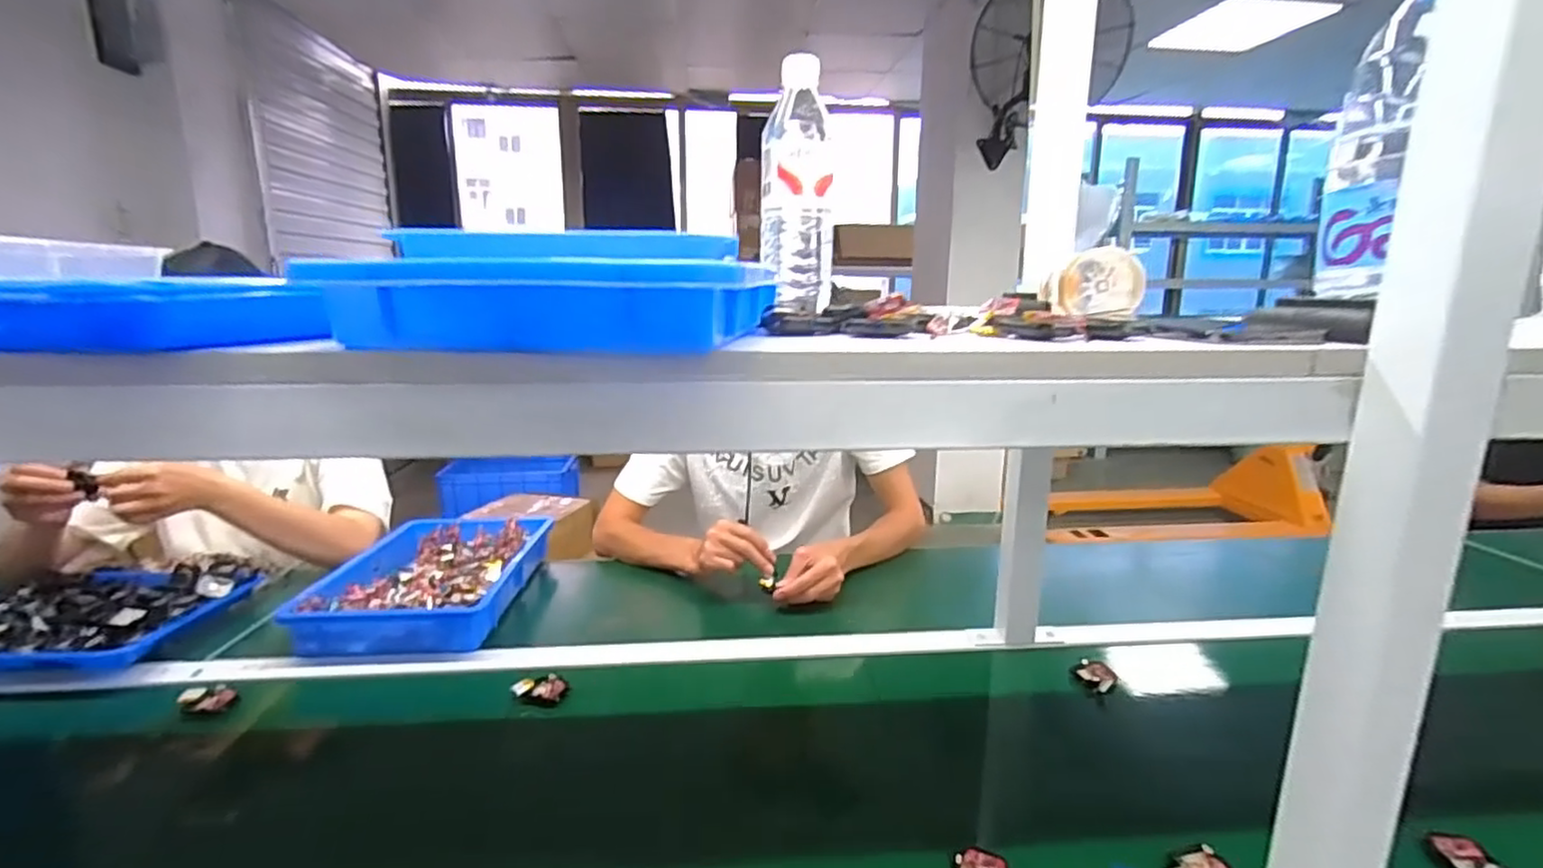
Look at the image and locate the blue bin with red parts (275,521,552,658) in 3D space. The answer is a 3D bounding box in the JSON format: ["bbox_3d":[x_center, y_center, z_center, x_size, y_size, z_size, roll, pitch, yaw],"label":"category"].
[{"bbox_3d":[-0.492,0.211,0.997,0.248,0.059,0.363,0,14,-2],"label":"blue bin with red parts"}]

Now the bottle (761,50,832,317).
[{"bbox_3d":[0.023,-0.217,0.581,0.062,0.208,0.062,1,14,2],"label":"bottle"}]

